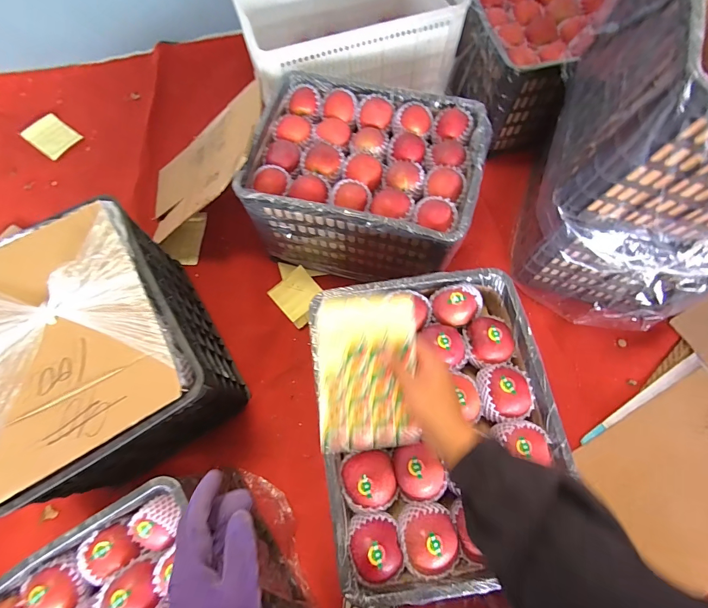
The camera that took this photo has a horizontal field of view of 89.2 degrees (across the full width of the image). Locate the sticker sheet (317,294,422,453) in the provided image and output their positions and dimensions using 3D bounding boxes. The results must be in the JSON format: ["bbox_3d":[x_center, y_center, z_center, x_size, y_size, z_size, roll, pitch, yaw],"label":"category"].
[{"bbox_3d":[0.017,0.077,0.428,0.115,0.017,0.175,-3,74,0],"label":"sticker sheet"}]

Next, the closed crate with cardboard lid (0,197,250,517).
[{"bbox_3d":[-0.525,0.095,0.762,0.368,0.281,0.481,-31,72,-9],"label":"closed crate with cardboard lid"}]

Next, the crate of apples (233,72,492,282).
[{"bbox_3d":[0.030,-0.303,0.925,0.497,0.285,0.378,13,71,6],"label":"crate of apples"}]

